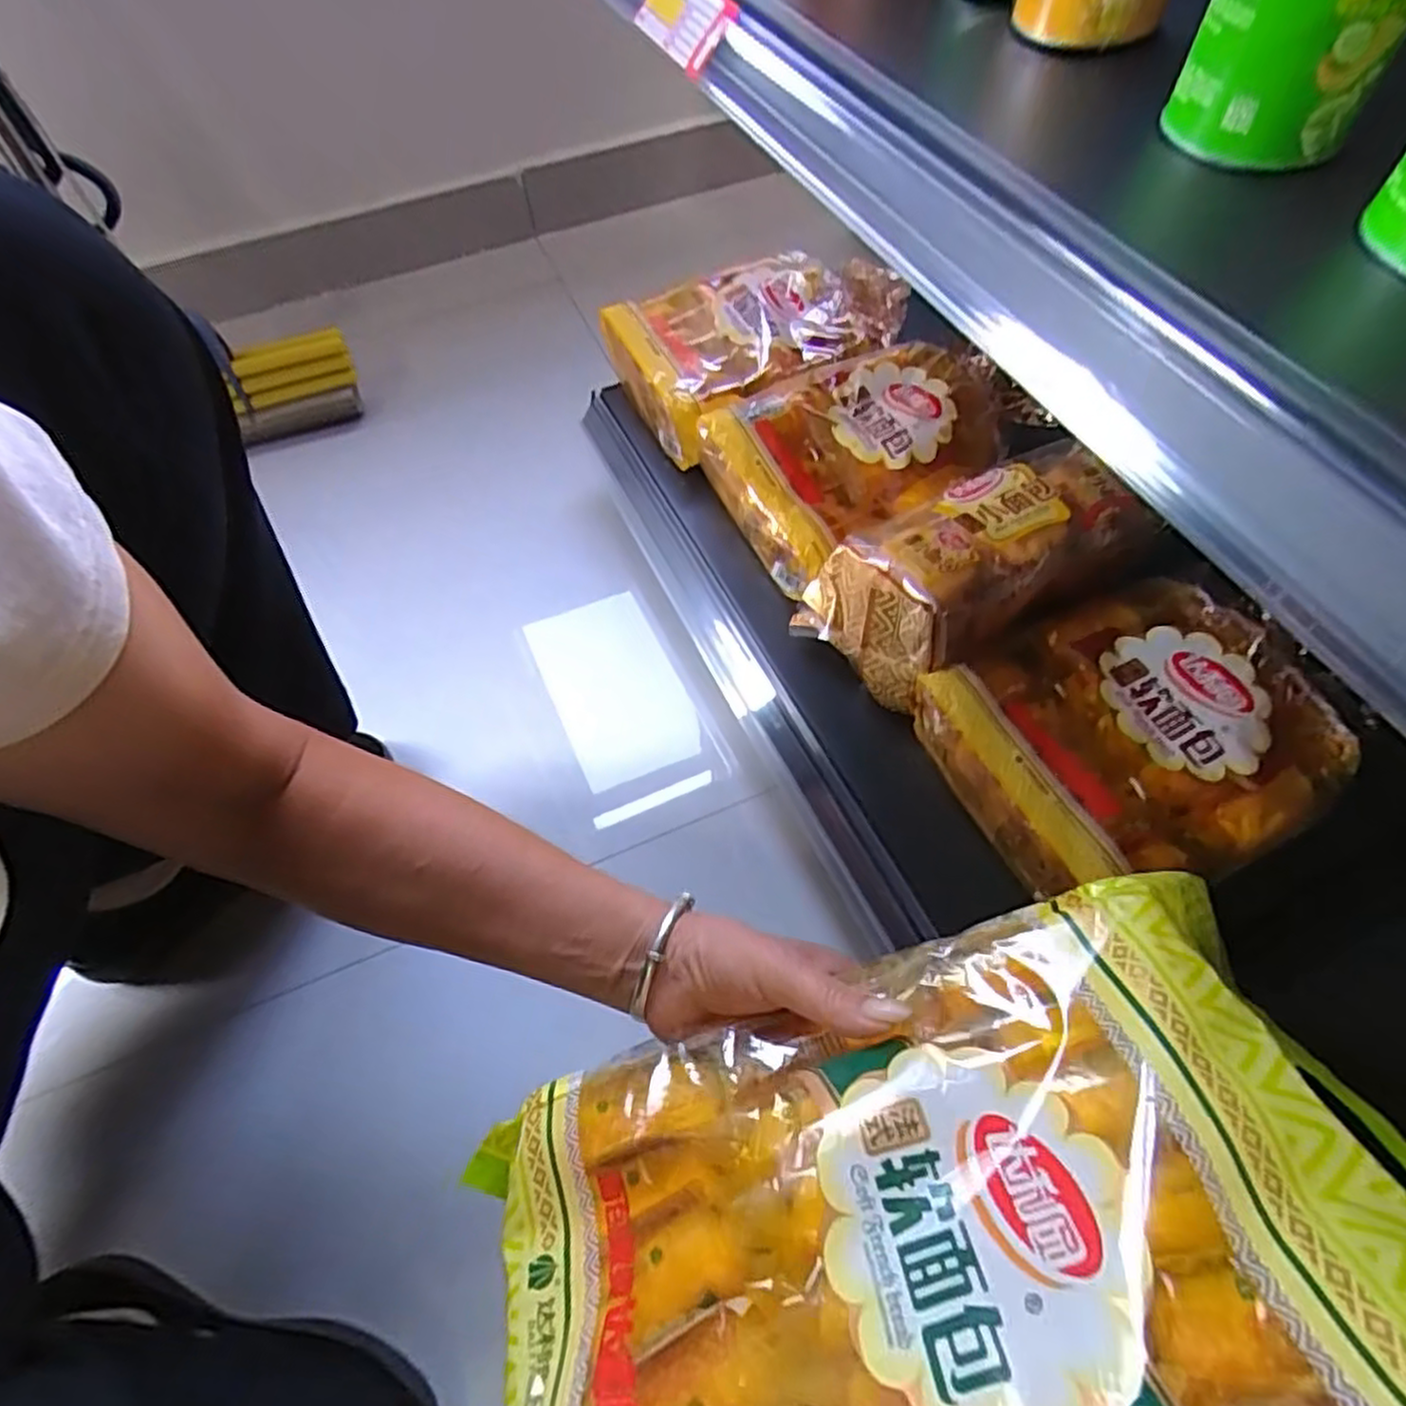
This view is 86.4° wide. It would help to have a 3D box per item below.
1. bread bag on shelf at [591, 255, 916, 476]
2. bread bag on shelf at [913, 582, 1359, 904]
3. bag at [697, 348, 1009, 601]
[{"bbox_3d":[0.059,-0.349,0.714,0.268,0.074,0.183,-24,62,-11],"label":"bread bag on shelf"},{"bbox_3d":[0.279,0.019,0.490,0.216,0.068,0.189,-24,62,-11],"label":"bread bag on shelf"},{"bbox_3d":[0.124,-0.203,0.614,0.209,0.082,0.174,-25,62,-11],"label":"bag"}]

